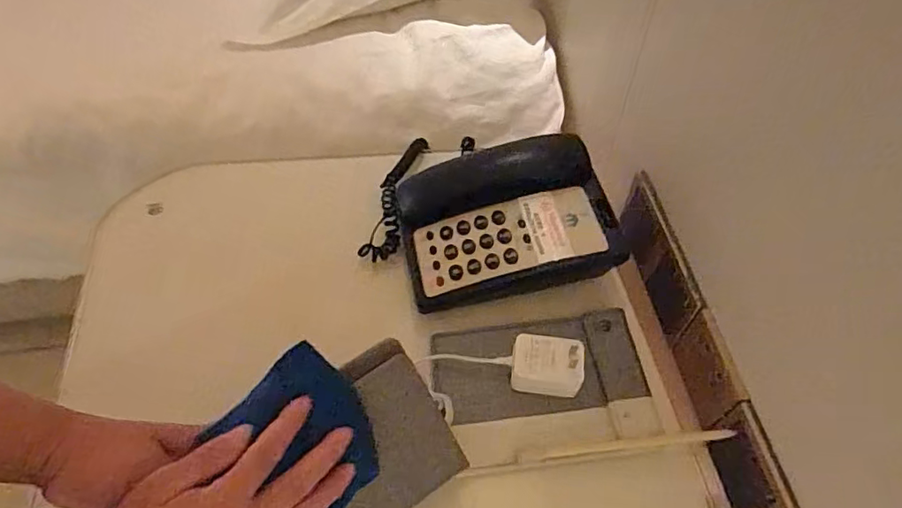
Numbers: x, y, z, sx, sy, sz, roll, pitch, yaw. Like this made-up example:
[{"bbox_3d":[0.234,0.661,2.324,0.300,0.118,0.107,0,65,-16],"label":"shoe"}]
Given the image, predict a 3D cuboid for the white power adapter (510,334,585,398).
[{"bbox_3d":[0.083,0.096,0.496,0.060,0.037,0.041,4,55,3],"label":"white power adapter"}]

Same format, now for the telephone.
[{"bbox_3d":[0.036,-0.039,0.573,0.239,0.064,0.173,-4,55,-2],"label":"telephone"}]

